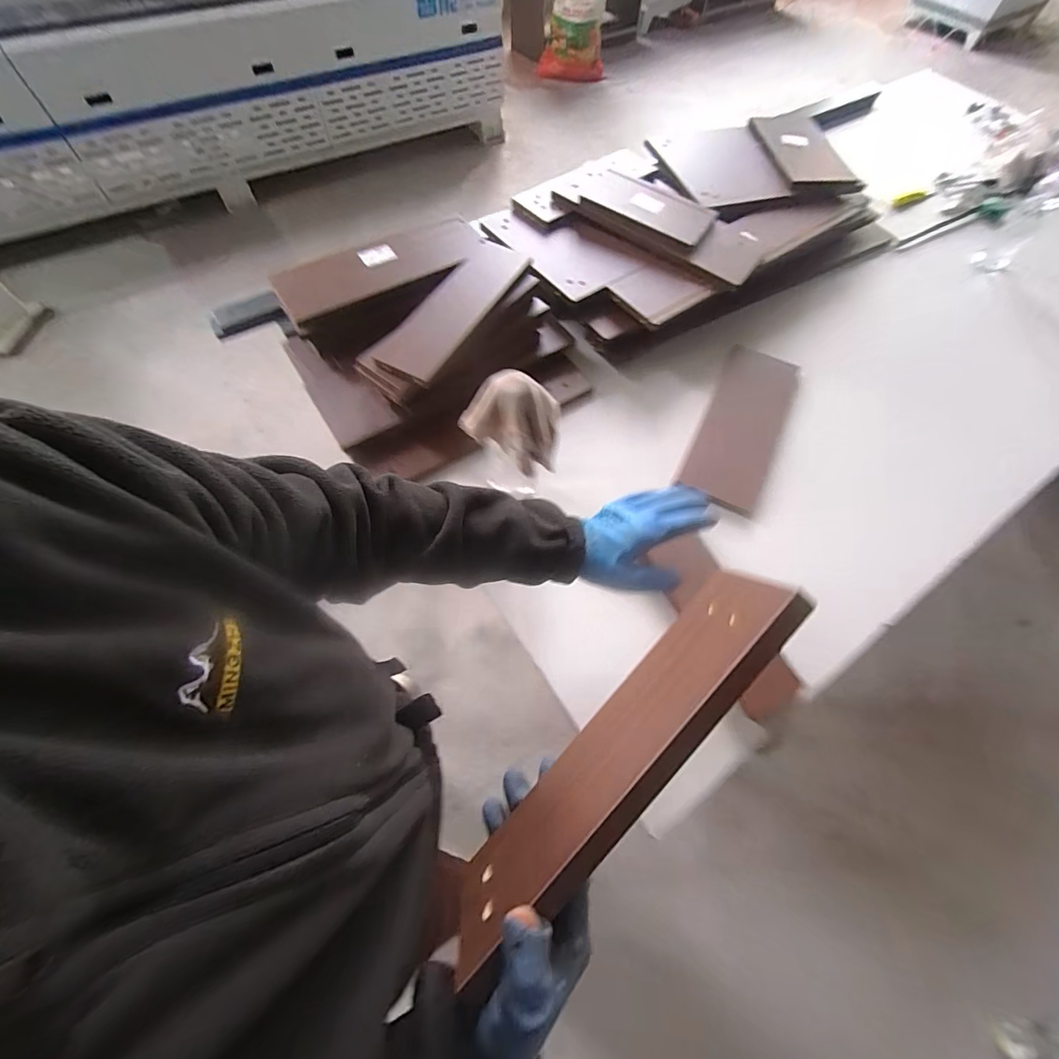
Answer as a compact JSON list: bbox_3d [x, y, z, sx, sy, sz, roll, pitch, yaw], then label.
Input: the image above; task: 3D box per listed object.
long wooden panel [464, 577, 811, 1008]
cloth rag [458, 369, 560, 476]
[{"bbox_3d":[0.064,0.158,0.312,0.018,0.105,0.305,41,88,-9],"label":"long wooden panel"},{"bbox_3d":[-0.020,-0.141,0.608,0.143,0.103,0.098,-6,63,-6],"label":"cloth rag"}]

